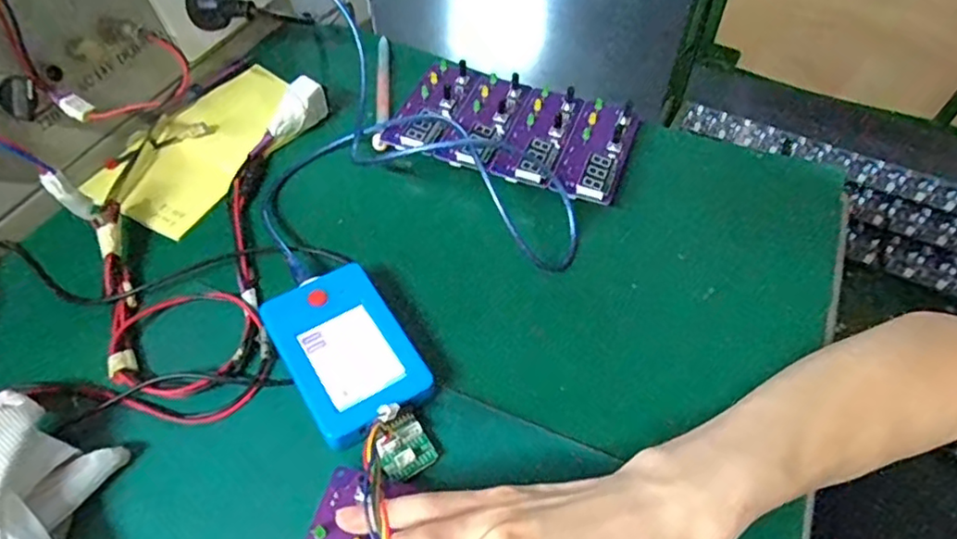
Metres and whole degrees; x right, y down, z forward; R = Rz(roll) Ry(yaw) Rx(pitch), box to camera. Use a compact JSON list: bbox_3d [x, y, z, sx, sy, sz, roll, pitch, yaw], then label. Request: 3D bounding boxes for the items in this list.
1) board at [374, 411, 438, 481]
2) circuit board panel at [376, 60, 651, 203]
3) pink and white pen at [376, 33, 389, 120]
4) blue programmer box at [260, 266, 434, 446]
[{"bbox_3d":[-0.041,0.098,0.342,0.029,0.007,0.031,-23,74,-33],"label":"board"},{"bbox_3d":[0.028,-0.117,0.497,0.187,0.020,0.112,18,54,13],"label":"circuit board panel"},{"bbox_3d":[-0.087,-0.174,0.558,0.011,0.010,0.119,-3,53,-4],"label":"pink and white pen"},{"bbox_3d":[-0.079,0.050,0.374,0.069,0.024,0.104,-28,58,-21],"label":"blue programmer box"}]

